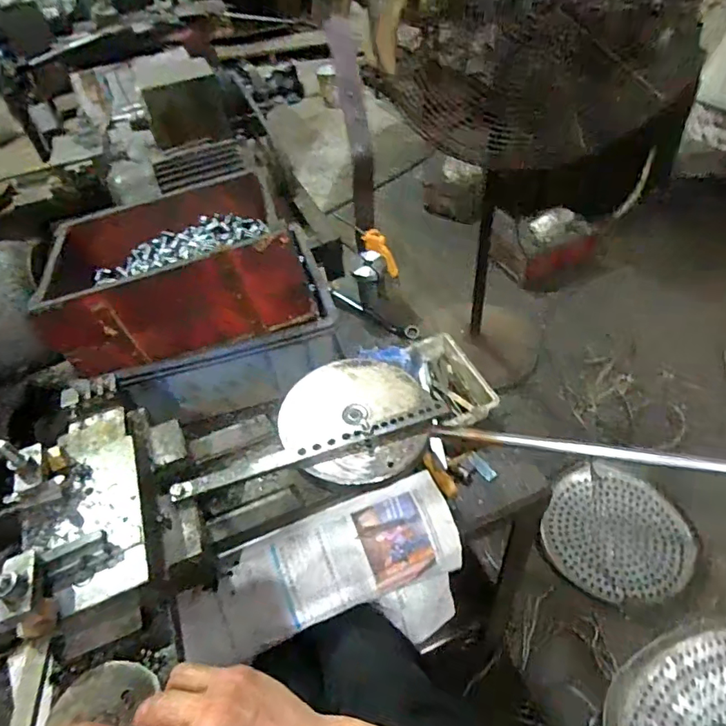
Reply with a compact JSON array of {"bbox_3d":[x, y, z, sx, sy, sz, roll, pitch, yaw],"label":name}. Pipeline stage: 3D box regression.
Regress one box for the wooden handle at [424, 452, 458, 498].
[{"bbox_3d":[0.102,0.148,0.661,0.019,0.008,0.066,-26,64,-17],"label":"wooden handle"}]

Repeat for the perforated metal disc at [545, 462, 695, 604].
[{"bbox_3d":[0.672,0.448,1.320,0.344,0.056,0.329,-4,46,4],"label":"perforated metal disc"}]

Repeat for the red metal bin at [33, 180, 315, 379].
[{"bbox_3d":[-0.298,-0.171,0.799,0.376,0.140,0.317,-16,46,-8],"label":"red metal bin"}]

